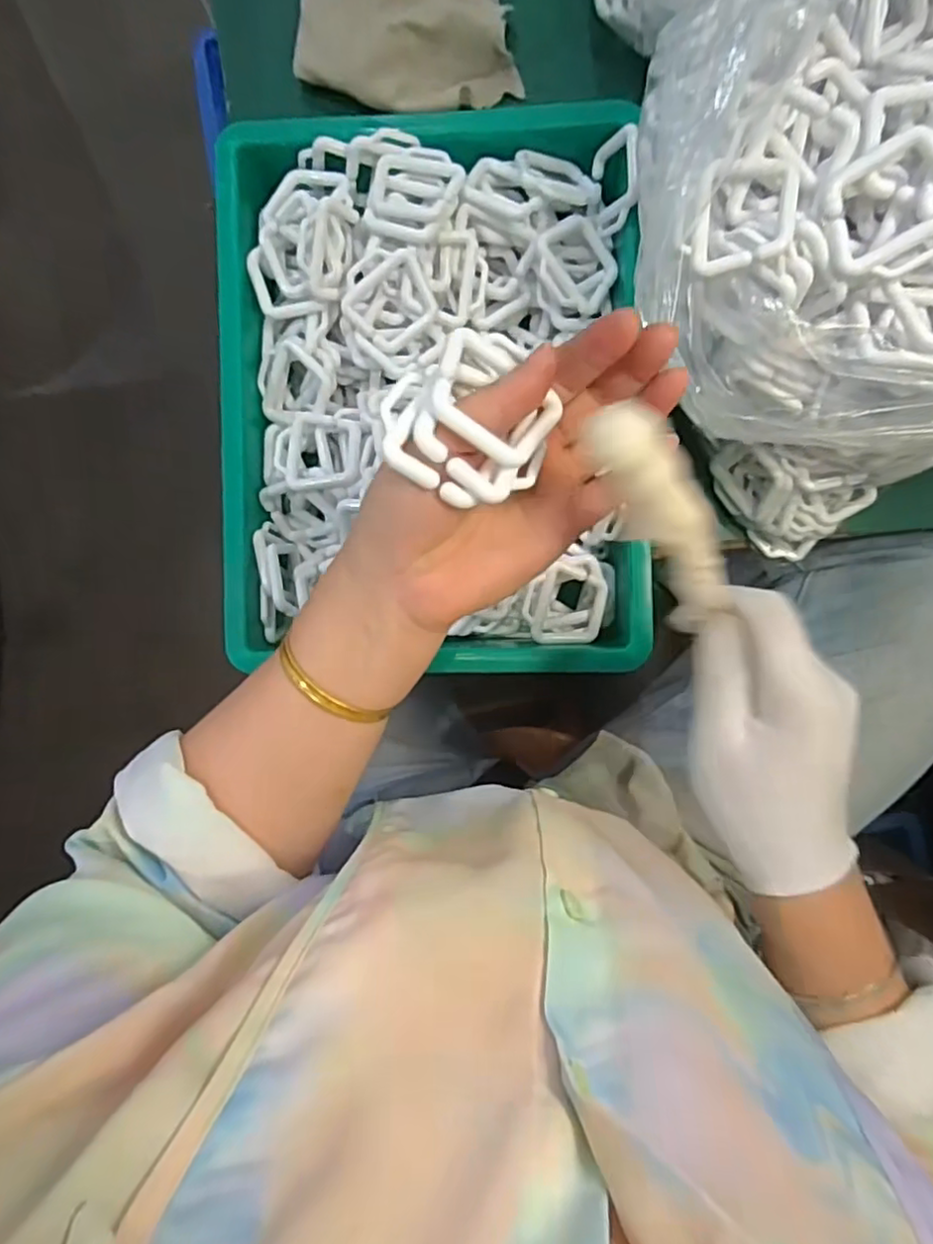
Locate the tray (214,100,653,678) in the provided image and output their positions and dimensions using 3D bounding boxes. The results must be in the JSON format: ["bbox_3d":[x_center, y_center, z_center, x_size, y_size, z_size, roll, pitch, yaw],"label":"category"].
[{"bbox_3d":[-0.021,-0.142,0.423,0.267,0.071,0.352,-1,89,4],"label":"tray"}]

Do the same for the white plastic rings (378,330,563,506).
[{"bbox_3d":[0.001,-0.079,0.262,0.060,0.033,0.068,38,65,-12],"label":"white plastic rings"}]

